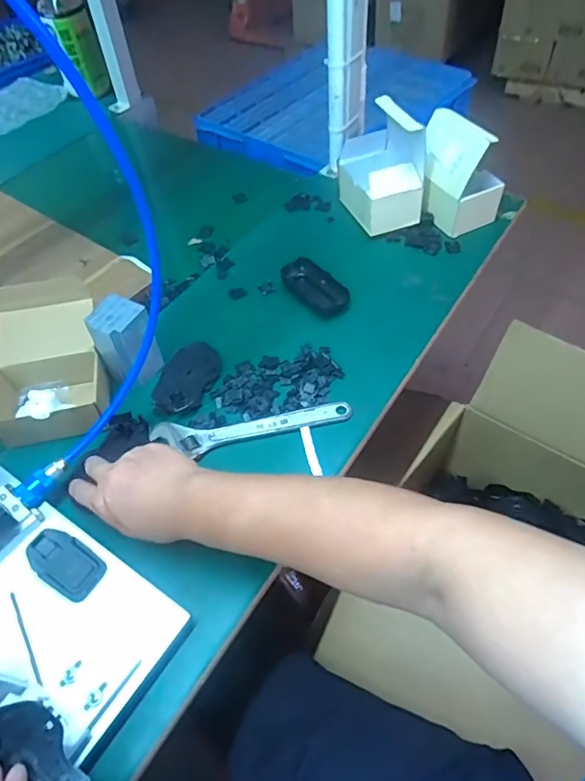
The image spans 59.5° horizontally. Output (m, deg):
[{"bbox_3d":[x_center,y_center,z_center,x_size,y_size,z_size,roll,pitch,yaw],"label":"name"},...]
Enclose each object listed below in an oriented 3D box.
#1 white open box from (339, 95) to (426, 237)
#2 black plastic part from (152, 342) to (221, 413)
[{"bbox_3d":[0.132,-0.351,0.782,0.092,0.143,0.157,-15,53,-7],"label":"white open box"},{"bbox_3d":[-0.132,-0.019,0.645,0.068,0.012,0.114,8,54,10],"label":"black plastic part"}]

